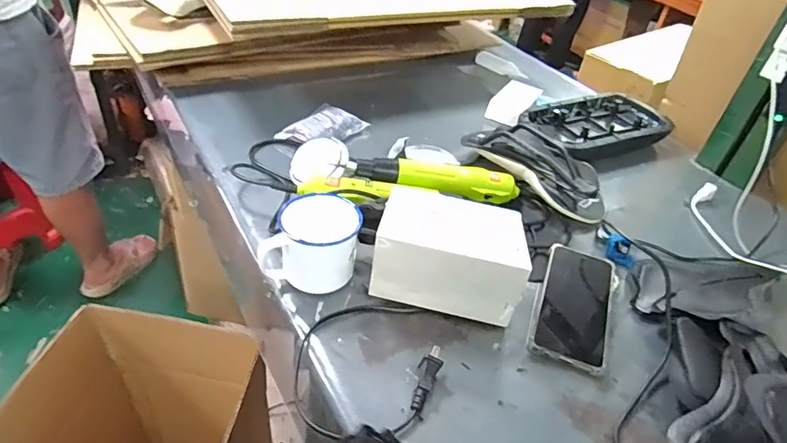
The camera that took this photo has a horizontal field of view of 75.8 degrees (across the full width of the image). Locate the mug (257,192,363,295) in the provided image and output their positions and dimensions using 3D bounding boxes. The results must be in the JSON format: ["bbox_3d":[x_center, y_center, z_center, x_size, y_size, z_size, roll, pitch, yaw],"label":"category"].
[{"bbox_3d":[-0.090,0.026,0.559,0.103,0.088,0.072,6,39,-4],"label":"mug"}]

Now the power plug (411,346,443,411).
[{"bbox_3d":[0.031,0.150,0.482,0.021,0.022,0.063,16,56,13],"label":"power plug"}]

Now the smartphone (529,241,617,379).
[{"bbox_3d":[0.210,0.089,0.578,0.081,0.012,0.172,20,41,13],"label":"smartphone"}]

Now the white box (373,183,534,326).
[{"bbox_3d":[0.062,0.037,0.563,0.157,0.096,0.105,12,39,4],"label":"white box"}]

